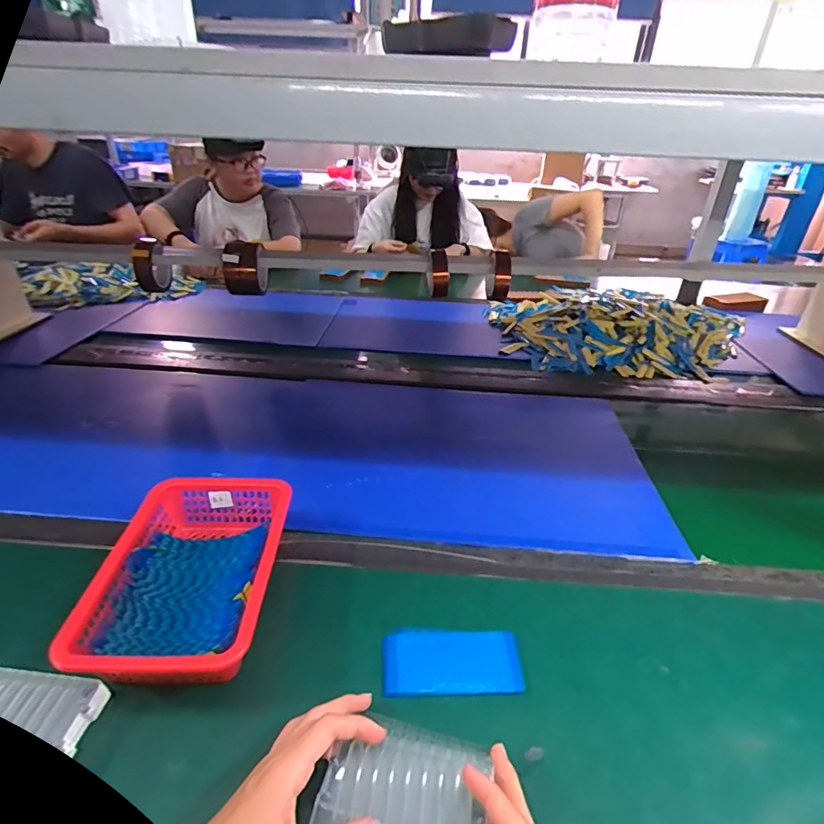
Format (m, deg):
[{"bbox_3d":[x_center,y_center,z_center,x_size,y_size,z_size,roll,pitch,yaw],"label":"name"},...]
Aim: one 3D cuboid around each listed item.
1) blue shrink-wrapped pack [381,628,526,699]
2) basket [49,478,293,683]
[{"bbox_3d":[0.037,0.228,0.439,0.125,0.008,0.059,1,32,-4],"label":"blue shrink-wrapped pack"},{"bbox_3d":[-0.210,0.160,0.472,0.146,0.069,0.213,1,32,-3],"label":"basket"}]

